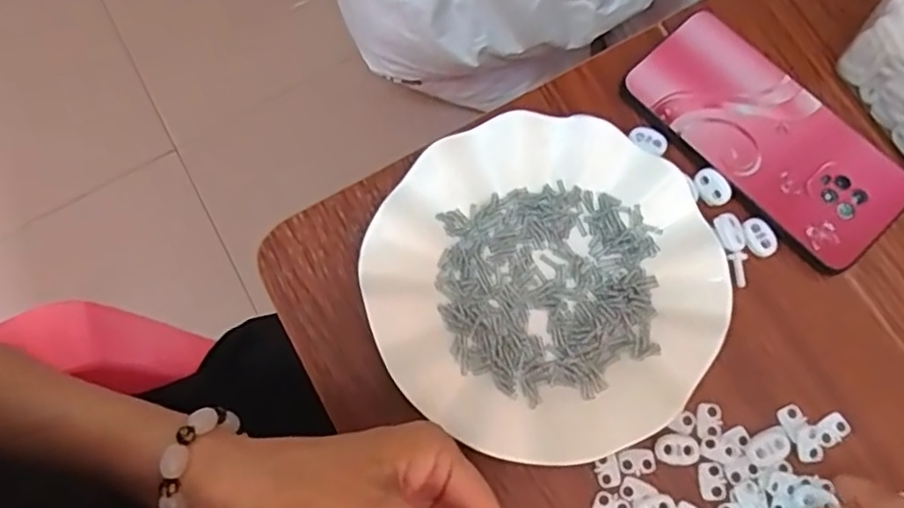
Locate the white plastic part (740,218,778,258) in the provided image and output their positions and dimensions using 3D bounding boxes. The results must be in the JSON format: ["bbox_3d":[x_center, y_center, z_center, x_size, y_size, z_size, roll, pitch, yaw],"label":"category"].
[{"bbox_3d":[0.173,-0.009,0.375,0.016,0.004,0.022,-26,76,-5],"label":"white plastic part"}]

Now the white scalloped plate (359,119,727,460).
[{"bbox_3d":[0.049,0.014,0.360,0.178,0.025,0.178,0,75,2],"label":"white scalloped plate"}]

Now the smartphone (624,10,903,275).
[{"bbox_3d":[0.182,-0.068,0.387,0.077,0.011,0.162,-42,78,-9],"label":"smartphone"}]

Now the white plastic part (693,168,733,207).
[{"bbox_3d":[0.149,-0.038,0.380,0.015,0.006,0.022,-30,76,-6],"label":"white plastic part"}]

